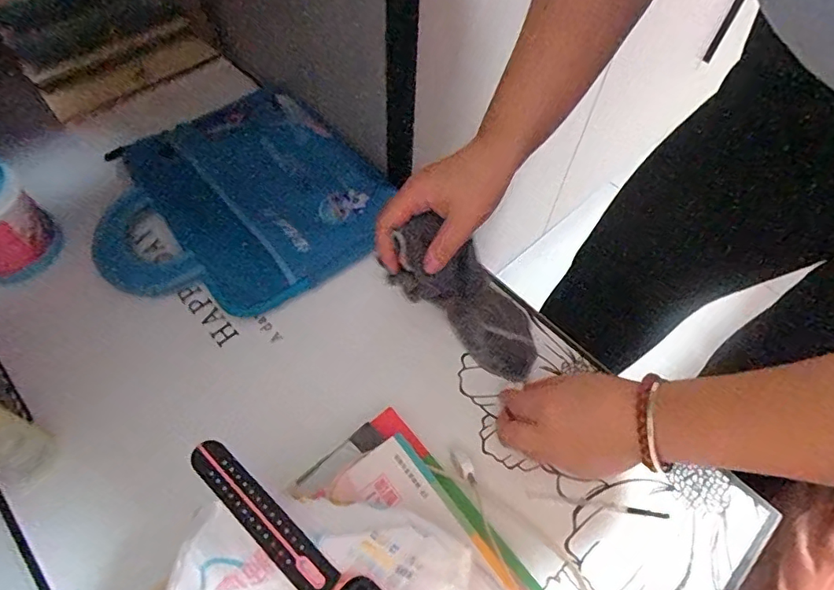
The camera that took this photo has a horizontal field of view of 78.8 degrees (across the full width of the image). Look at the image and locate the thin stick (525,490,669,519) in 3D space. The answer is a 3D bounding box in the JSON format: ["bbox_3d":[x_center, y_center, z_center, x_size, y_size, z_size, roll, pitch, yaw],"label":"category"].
[{"bbox_3d":[0.145,0.169,0.410,0.111,0.005,0.006,8,57,3],"label":"thin stick"}]

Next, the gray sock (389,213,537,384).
[{"bbox_3d":[0.038,0.006,0.444,0.176,0.051,0.052,45,60,-26],"label":"gray sock"}]

